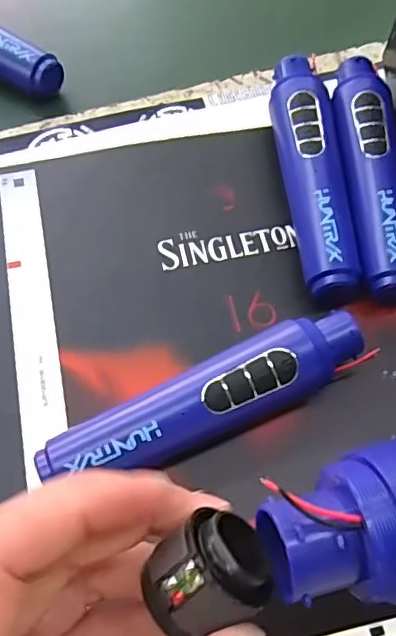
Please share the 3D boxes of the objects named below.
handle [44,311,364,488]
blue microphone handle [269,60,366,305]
[{"bbox_3d":[0.005,0.044,0.296,0.167,0.040,0.035,-23,66,-12],"label":"handle"},{"bbox_3d":[0.070,-0.092,0.367,0.036,0.042,0.171,-3,63,-2],"label":"blue microphone handle"}]

